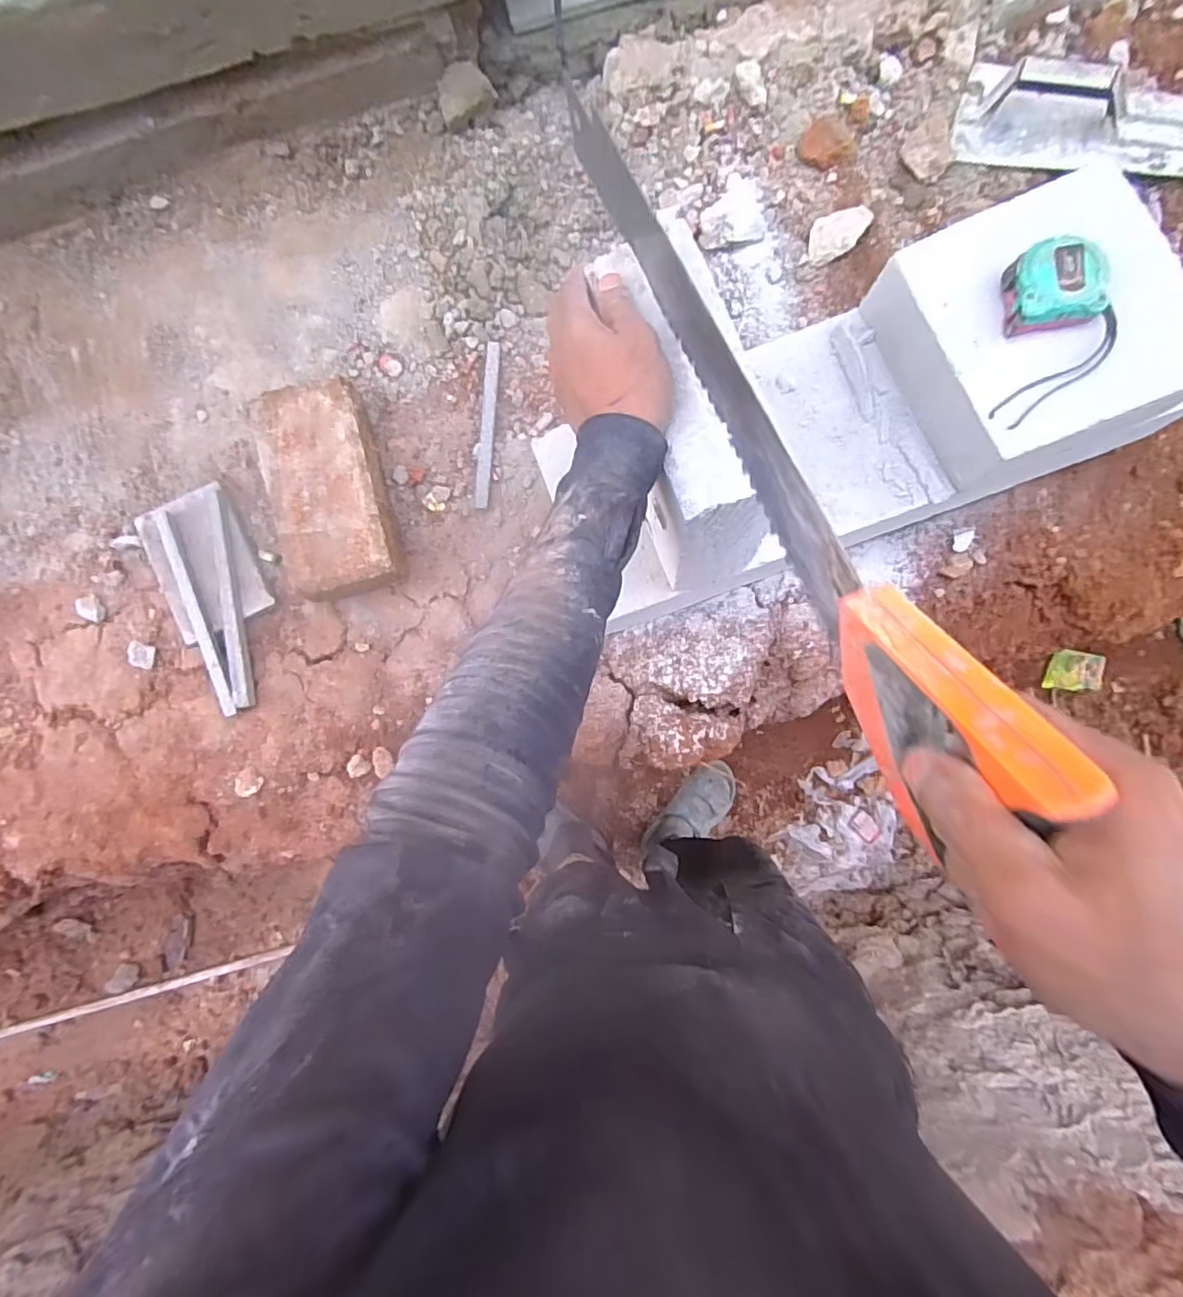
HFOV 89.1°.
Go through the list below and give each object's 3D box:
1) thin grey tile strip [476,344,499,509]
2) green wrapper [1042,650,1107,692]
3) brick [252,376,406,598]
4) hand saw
[{"bbox_3d":[-0.113,-0.244,0.656,0.015,0.009,0.179,5,91,0],"label":"thin grey tile strip"},{"bbox_3d":[1.045,0.049,1.294,0.119,0.012,0.086,7,107,5],"label":"green wrapper"},{"bbox_3d":[-0.264,-0.155,0.622,0.110,0.072,0.210,-14,86,0],"label":"brick"},{"bbox_3d":[0.075,-0.141,0.321,0.033,0.098,0.483,-19,65,0],"label":"hand saw"}]

